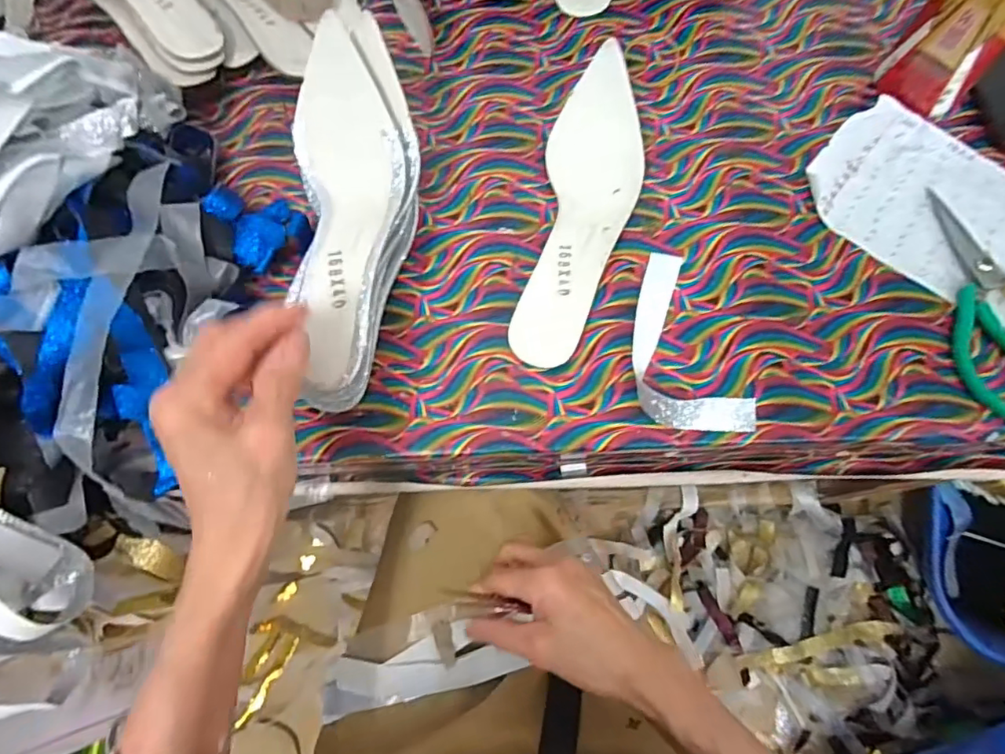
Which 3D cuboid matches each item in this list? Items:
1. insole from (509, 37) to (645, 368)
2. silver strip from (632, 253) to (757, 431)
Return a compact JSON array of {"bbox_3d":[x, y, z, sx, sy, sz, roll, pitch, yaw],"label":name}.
[{"bbox_3d":[0.064,-0.131,0.417,0.074,0.051,0.244,10,72,6],"label":"insole"},{"bbox_3d":[0.123,-0.023,0.397,0.072,0.011,0.145,-18,71,-3],"label":"silver strip"}]

